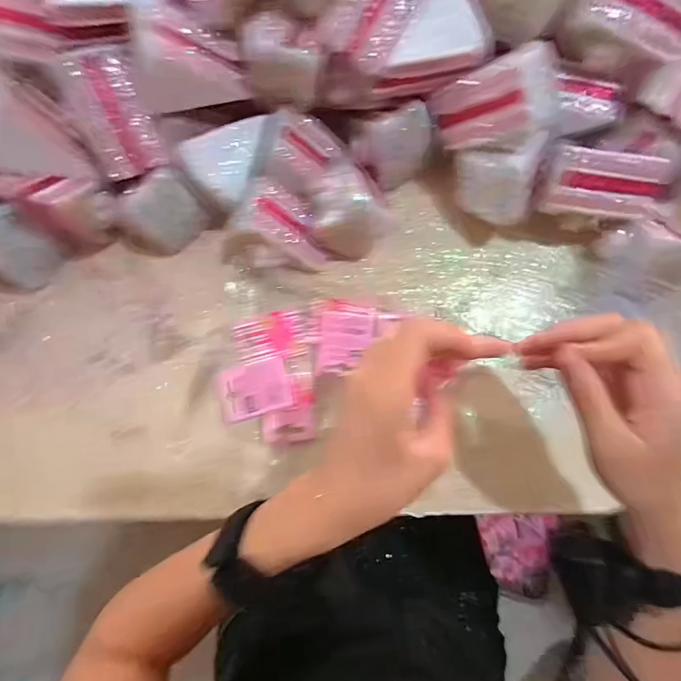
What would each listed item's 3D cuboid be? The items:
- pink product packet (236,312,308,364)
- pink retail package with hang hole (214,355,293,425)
[{"bbox_3d":[-0.063,-0.003,0.370,0.060,0.004,0.041,-12,82,-6],"label":"pink product packet"},{"bbox_3d":[-0.075,0.043,0.360,0.059,0.004,0.045,-15,78,-8],"label":"pink retail package with hang hole"}]

